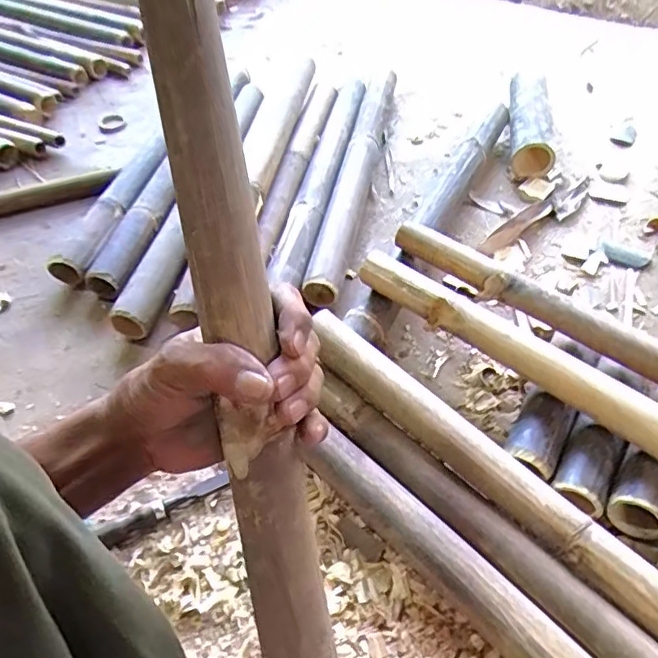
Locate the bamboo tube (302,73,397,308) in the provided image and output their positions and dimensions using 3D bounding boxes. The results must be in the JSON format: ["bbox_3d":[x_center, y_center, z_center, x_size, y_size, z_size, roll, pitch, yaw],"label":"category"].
[{"bbox_3d":[0.049,-0.273,1.010,0.062,0.063,0.621,8,51,10],"label":"bamboo tube"}]

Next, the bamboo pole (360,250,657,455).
[{"bbox_3d":[0.297,0.076,0.608,0.652,0.044,0.053,36,60,27],"label":"bamboo pole"}]

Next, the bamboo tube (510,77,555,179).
[{"bbox_3d":[0.373,-0.384,1.078,0.069,0.071,0.266,5,50,8],"label":"bamboo tube"}]

